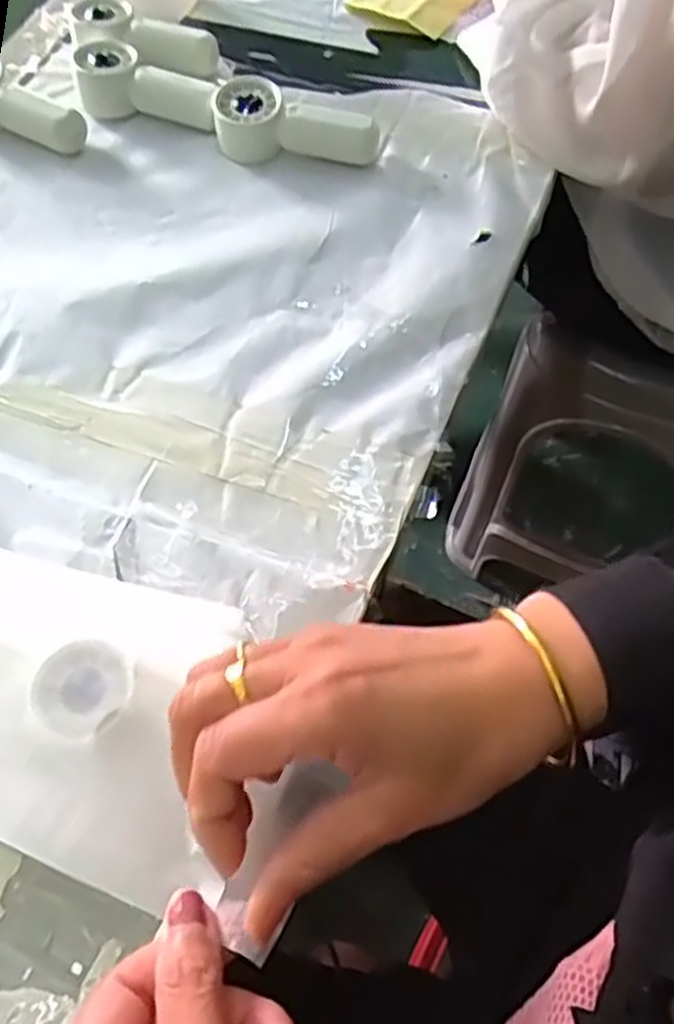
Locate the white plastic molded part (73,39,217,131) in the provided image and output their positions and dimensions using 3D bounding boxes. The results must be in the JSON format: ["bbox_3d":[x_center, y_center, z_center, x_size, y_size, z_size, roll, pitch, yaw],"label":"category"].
[{"bbox_3d":[-0.129,-0.298,0.555,0.106,0.031,0.047,12,61,8],"label":"white plastic molded part"}]

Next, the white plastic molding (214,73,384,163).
[{"bbox_3d":[-0.027,-0.264,0.539,0.112,0.033,0.045,6,60,5],"label":"white plastic molding"}]

